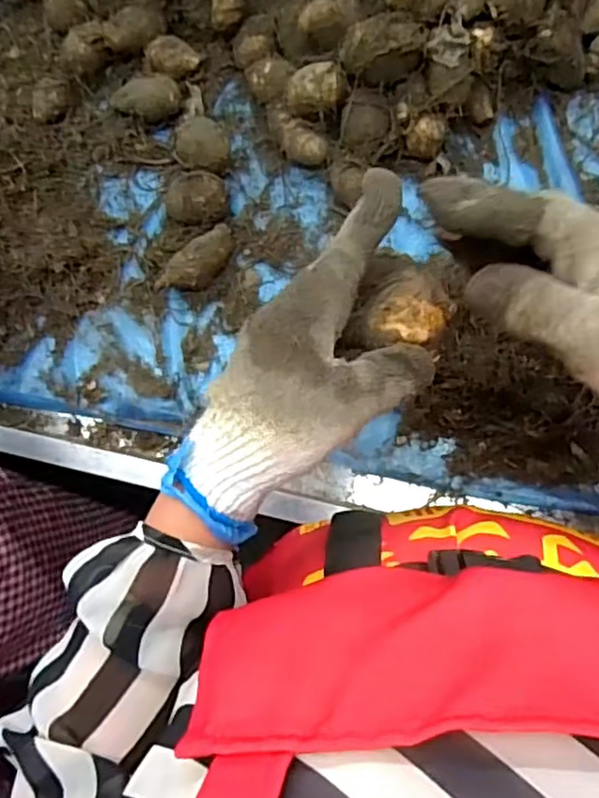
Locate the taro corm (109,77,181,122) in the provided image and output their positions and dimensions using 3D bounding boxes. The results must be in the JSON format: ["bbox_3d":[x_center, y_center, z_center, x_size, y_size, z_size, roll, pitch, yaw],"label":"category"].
[{"bbox_3d":[-0.126,-0.243,0.527,0.058,0.027,0.028,-8,81,5],"label":"taro corm"}]

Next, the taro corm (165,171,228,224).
[{"bbox_3d":[-0.082,-0.157,0.511,0.046,0.034,0.036,-1,82,6],"label":"taro corm"}]

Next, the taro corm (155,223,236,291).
[{"bbox_3d":[-0.078,-0.107,0.509,0.029,0.026,0.071,43,88,10],"label":"taro corm"}]

